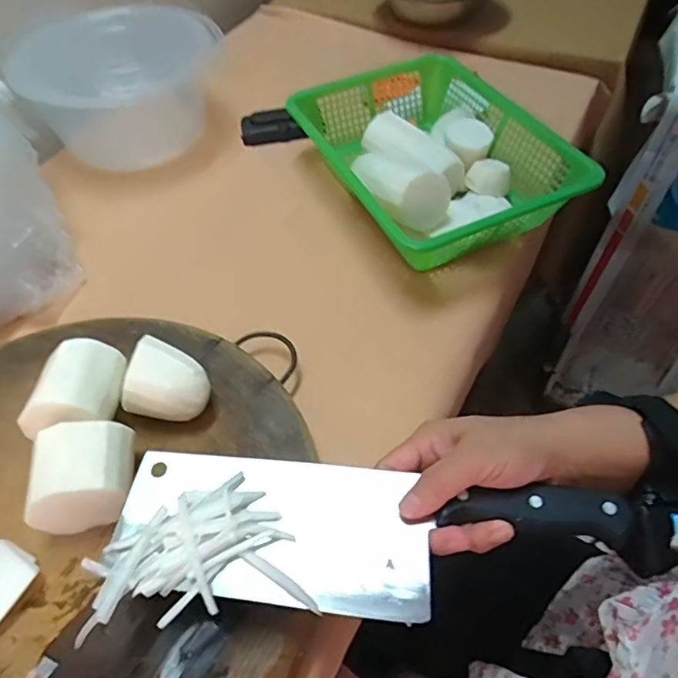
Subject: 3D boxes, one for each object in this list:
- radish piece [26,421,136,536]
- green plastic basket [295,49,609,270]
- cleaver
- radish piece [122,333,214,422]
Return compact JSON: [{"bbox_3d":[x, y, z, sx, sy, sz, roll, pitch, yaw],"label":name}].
[{"bbox_3d":[-0.164,0.092,0.351,0.059,0.058,0.056,-9,53,-5],"label":"radish piece"},{"bbox_3d":[0.094,-0.203,0.606,0.220,0.083,0.316,-23,54,-14],"label":"green plastic basket"},{"bbox_3d":[0.017,0.111,0.305,0.282,0.014,0.083,2,52,5],"label":"cleaver"},{"bbox_3d":[-0.123,0.033,0.395,0.054,0.052,0.054,4,52,4],"label":"radish piece"}]

